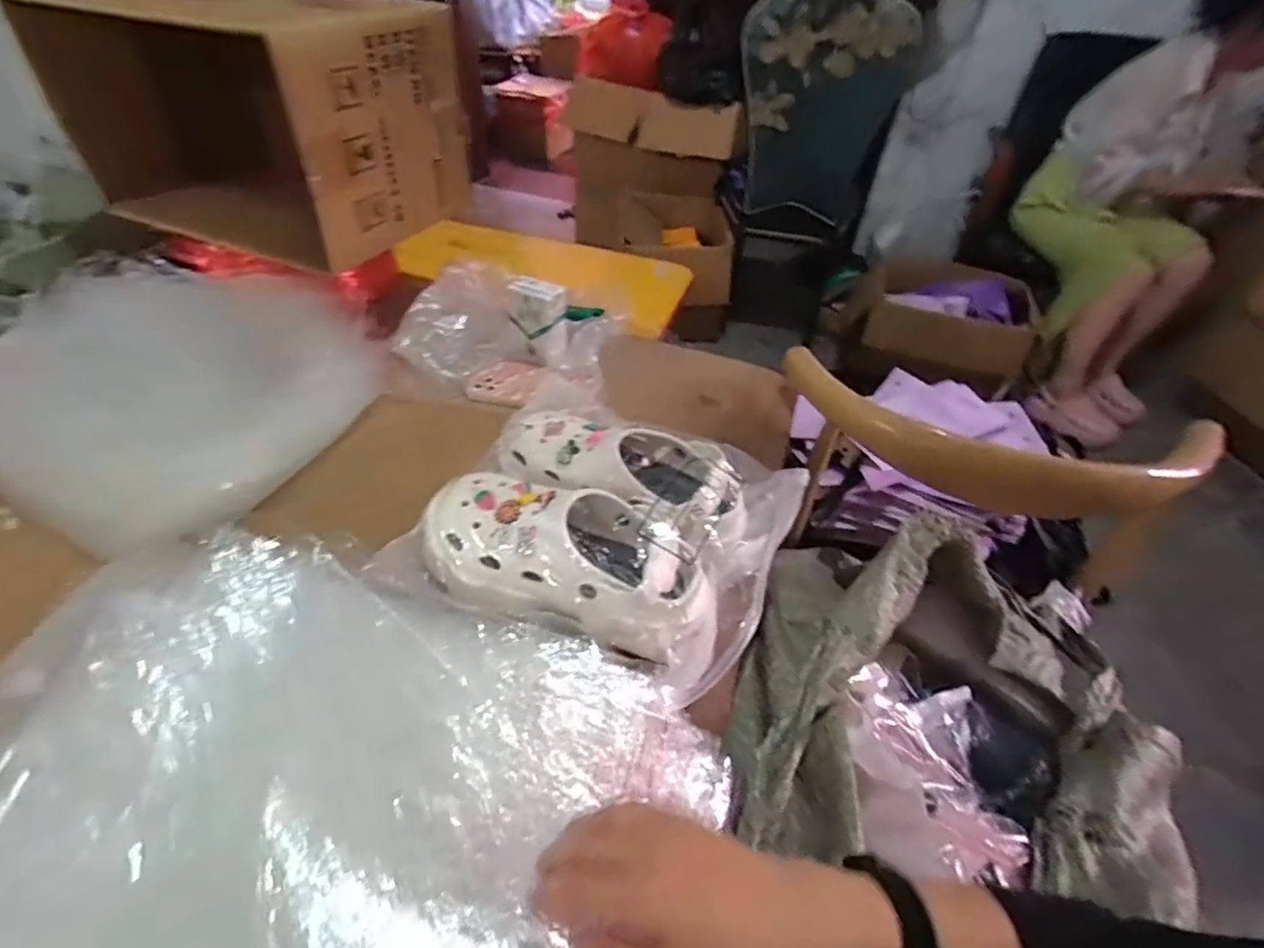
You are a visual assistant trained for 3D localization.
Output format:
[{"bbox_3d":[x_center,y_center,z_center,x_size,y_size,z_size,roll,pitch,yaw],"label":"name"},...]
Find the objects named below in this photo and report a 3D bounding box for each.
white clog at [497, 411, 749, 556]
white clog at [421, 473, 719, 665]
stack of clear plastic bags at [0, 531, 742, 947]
[{"bbox_3d":[-0.013,-0.009,0.591,0.242,0.077,0.118,28,49,22],"label":"white clog"},{"bbox_3d":[-0.058,0.067,0.519,0.281,0.091,0.107,14,45,10],"label":"white clog"},{"bbox_3d":[-0.202,0.236,0.376,0.496,0.099,0.365,20,46,15],"label":"stack of clear plastic bags"}]

